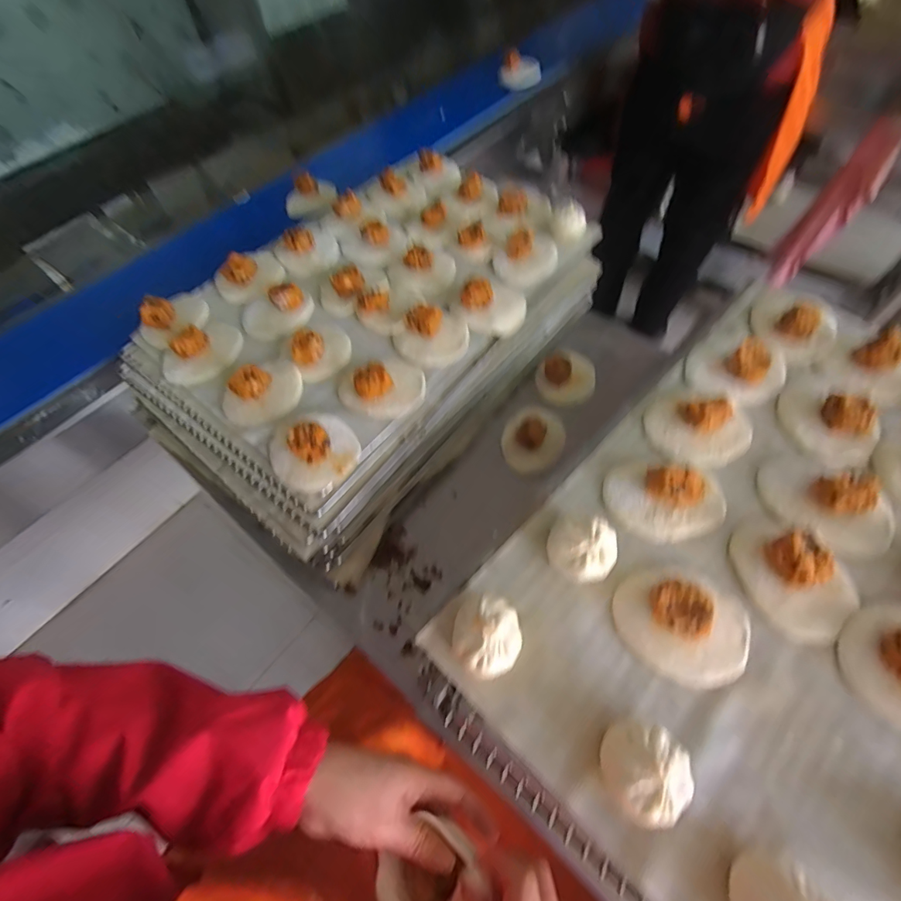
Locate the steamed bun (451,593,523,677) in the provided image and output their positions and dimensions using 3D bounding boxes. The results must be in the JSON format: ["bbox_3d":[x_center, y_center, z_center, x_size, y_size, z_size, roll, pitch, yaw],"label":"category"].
[{"bbox_3d":[0.028,0.143,0.335,0.051,0.042,0.052,-2,59,3],"label":"steamed bun"}]

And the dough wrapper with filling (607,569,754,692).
[{"bbox_3d":[0.184,0.131,0.340,0.101,0.032,0.086,23,62,16],"label":"dough wrapper with filling"}]

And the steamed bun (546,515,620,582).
[{"bbox_3d":[0.111,0.081,0.368,0.057,0.043,0.056,-2,58,2],"label":"steamed bun"}]

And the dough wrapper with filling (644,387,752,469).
[{"bbox_3d":[0.248,-0.028,0.436,0.091,0.038,0.087,-2,59,3],"label":"dough wrapper with filling"}]

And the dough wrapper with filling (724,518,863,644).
[{"bbox_3d":[0.279,0.098,0.353,0.077,0.032,0.095,-32,63,-15],"label":"dough wrapper with filling"}]

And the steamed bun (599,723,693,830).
[{"bbox_3d":[0.128,0.212,0.287,0.053,0.041,0.052,-2,59,3],"label":"steamed bun"}]

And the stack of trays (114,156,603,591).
[{"bbox_3d":[-0.108,-0.196,0.647,0.432,0.136,0.631,32,66,20],"label":"stack of trays"}]

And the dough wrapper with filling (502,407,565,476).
[{"bbox_3d":[0.110,-0.014,0.585,0.077,0.027,0.092,15,61,12],"label":"dough wrapper with filling"}]

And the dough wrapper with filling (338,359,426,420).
[{"bbox_3d":[-0.084,-0.083,0.516,0.102,0.033,0.088,-14,59,-5],"label":"dough wrapper with filling"}]

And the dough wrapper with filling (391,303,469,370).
[{"bbox_3d":[-0.022,-0.149,0.551,0.095,0.033,0.083,-22,60,-10],"label":"dough wrapper with filling"}]

